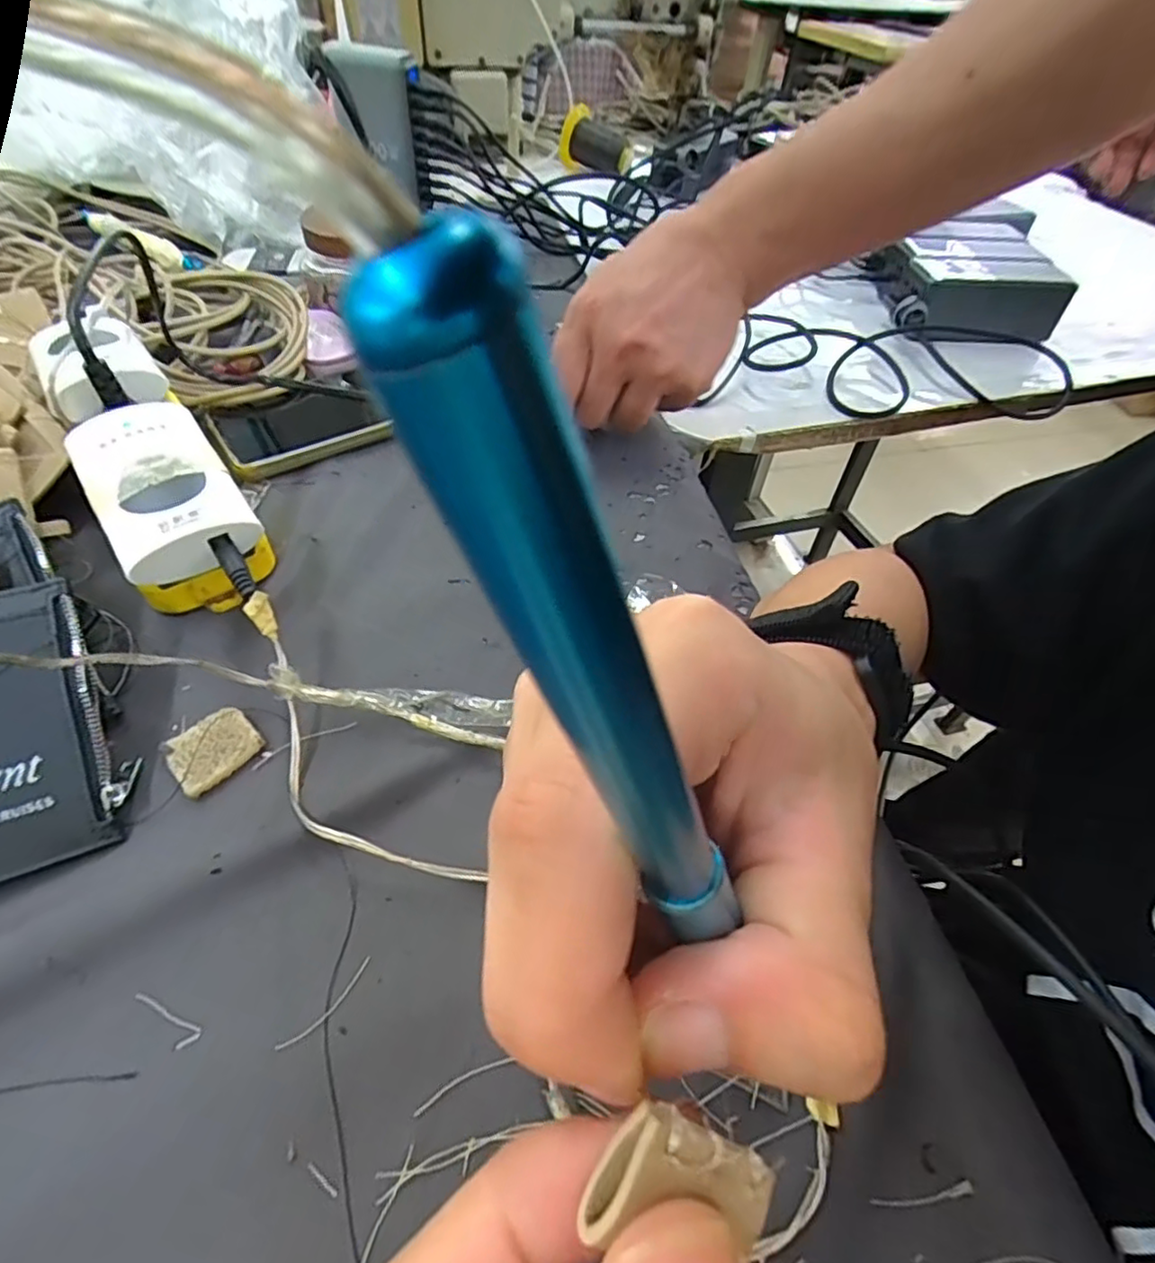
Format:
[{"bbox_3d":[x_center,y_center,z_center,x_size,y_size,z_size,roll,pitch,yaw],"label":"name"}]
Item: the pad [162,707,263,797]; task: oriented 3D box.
[{"bbox_3d":[-0.145,0.046,0.250,0.027,0.004,0.031,37,57,25],"label":"pad"}]

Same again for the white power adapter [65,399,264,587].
[{"bbox_3d":[-0.185,-0.065,0.279,0.054,0.027,0.091,-29,57,-25],"label":"white power adapter"}]

